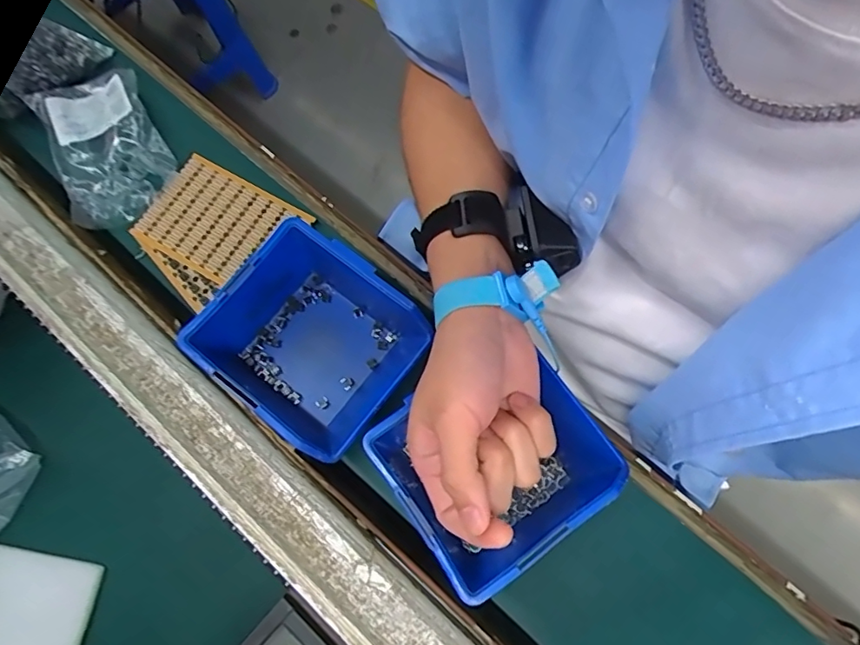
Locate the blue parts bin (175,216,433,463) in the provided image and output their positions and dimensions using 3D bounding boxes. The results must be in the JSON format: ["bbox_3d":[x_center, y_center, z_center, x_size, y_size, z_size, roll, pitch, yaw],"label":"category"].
[{"bbox_3d":[-0.080,0.015,0.390,0.128,0.068,0.123,37,78,11],"label":"blue parts bin"}]

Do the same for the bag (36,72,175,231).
[{"bbox_3d":[-0.284,-0.153,0.474,0.091,0.029,0.157,-27,74,-6],"label":"bag"}]

